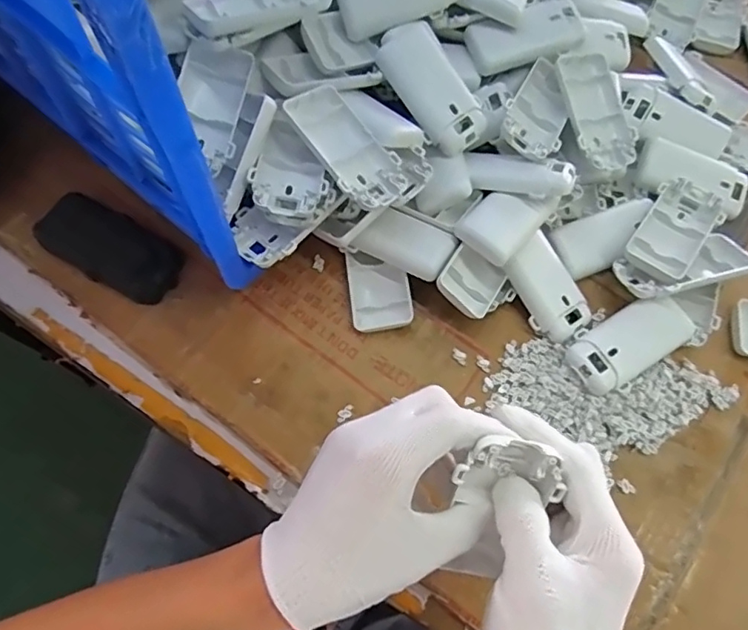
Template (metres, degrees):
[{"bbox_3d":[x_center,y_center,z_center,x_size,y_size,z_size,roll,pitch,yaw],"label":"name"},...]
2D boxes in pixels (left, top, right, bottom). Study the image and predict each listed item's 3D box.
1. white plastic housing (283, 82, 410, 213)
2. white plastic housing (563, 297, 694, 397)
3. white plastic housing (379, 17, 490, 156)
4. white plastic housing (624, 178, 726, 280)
[{"bbox_3d":[-0.018,-0.115,0.380,0.047,0.019,0.095,-38,88,-15],"label":"white plastic housing"},{"bbox_3d":[0.191,0.021,0.416,0.094,0.024,0.047,-29,72,-12],"label":"white plastic housing"},{"bbox_3d":[0.043,-0.174,0.421,0.041,0.021,0.105,-33,89,-14],"label":"white plastic housing"},{"bbox_3d":[0.239,-0.071,0.435,0.049,0.013,0.088,38,72,13],"label":"white plastic housing"}]

